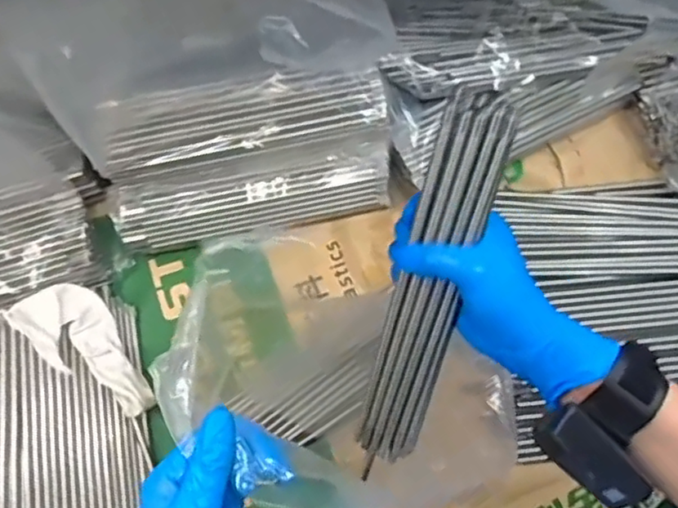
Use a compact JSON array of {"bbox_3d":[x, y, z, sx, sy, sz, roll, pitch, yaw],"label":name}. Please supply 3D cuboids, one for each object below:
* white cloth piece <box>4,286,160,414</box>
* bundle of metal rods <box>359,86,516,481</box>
[{"bbox_3d":[-0.250,0.092,0.614,0.072,0.046,0.144,-42,76,-11],"label":"white cloth piece"},{"bbox_3d":[0.059,0.033,0.425,0.043,0.291,0.020,15,31,6],"label":"bundle of metal rods"}]

